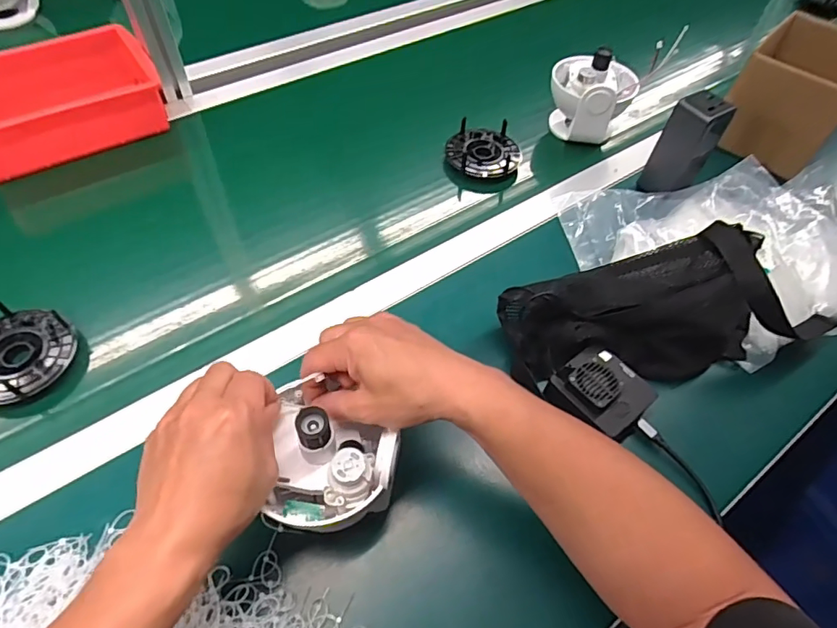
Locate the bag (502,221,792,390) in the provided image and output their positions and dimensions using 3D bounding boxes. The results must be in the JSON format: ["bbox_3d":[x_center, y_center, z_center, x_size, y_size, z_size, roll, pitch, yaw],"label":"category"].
[{"bbox_3d":[0.216,-0.003,0.512,0.252,0.104,0.115,-9,56,-9],"label":"bag"}]

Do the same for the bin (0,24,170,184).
[{"bbox_3d":[-0.472,-0.282,0.674,0.242,0.081,0.160,-27,61,-21],"label":"bin"}]

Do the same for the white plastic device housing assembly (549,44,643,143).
[{"bbox_3d":[0.235,-0.298,0.713,0.106,0.119,0.105,15,55,8],"label":"white plastic device housing assembly"}]

